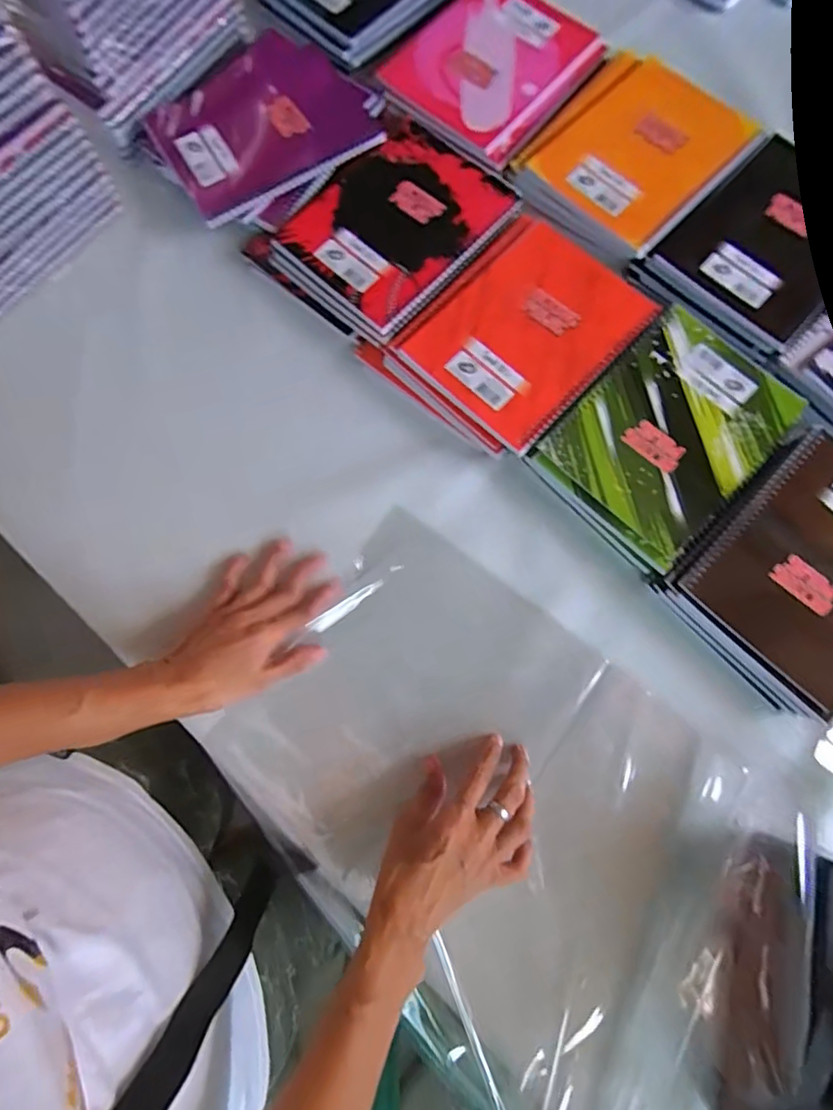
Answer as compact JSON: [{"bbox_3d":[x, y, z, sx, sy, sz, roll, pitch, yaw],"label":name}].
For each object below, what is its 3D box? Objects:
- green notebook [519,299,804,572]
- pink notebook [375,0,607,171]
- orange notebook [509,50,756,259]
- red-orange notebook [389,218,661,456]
[{"bbox_3d":[0.226,-0.111,0.492,0.150,0.008,0.216,43,80,9],"label":"green notebook"},{"bbox_3d":[0.079,-0.515,0.577,0.171,0.021,0.210,34,79,8],"label":"pink notebook"},{"bbox_3d":[0.219,-0.415,0.564,0.171,0.014,0.218,39,79,9],"label":"orange notebook"},{"bbox_3d":[0.102,-0.212,0.512,0.163,0.009,0.201,41,80,9],"label":"red-orange notebook"}]

